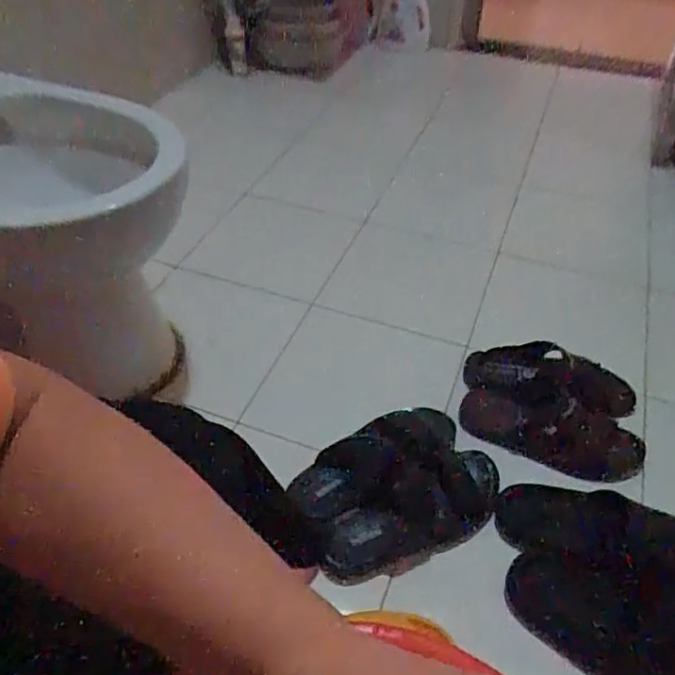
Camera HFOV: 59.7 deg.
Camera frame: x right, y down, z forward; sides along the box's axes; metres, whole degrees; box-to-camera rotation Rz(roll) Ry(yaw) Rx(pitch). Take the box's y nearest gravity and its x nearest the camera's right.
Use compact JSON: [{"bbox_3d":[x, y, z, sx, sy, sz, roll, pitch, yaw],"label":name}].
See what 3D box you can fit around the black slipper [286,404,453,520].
[{"bbox_3d":[0.051,0.177,0.860,0.270,0.051,0.097,-20,50,-21],"label":"black slipper"}]

